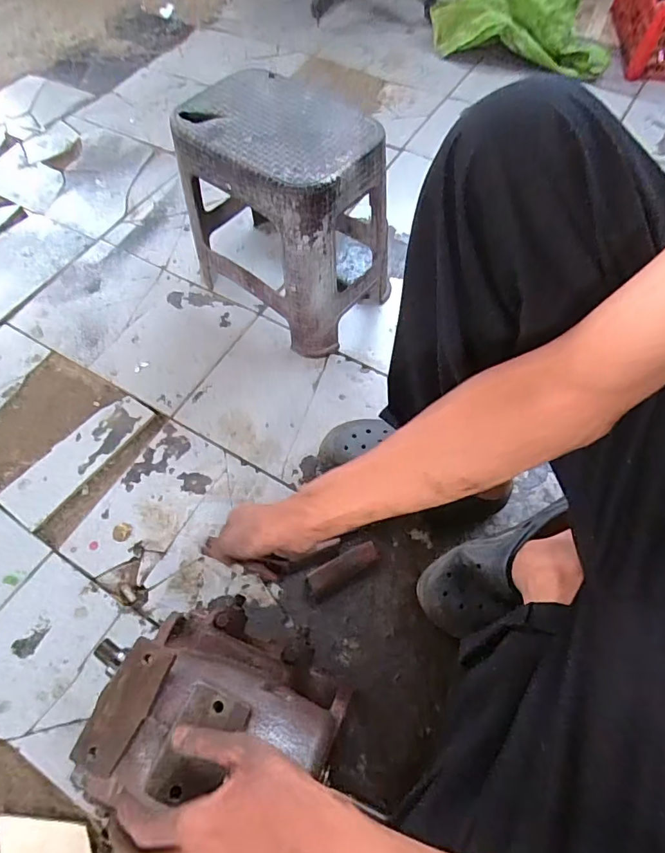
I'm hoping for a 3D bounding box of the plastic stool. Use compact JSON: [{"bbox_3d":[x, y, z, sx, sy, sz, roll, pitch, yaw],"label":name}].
[{"bbox_3d":[-0.073,-0.349,0.797,0.325,0.300,0.237,38,68,19],"label":"plastic stool"}]

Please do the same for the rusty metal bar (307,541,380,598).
[{"bbox_3d":[0.013,0.190,0.653,0.104,0.015,0.030,-27,65,-13],"label":"rusty metal bar"}]

